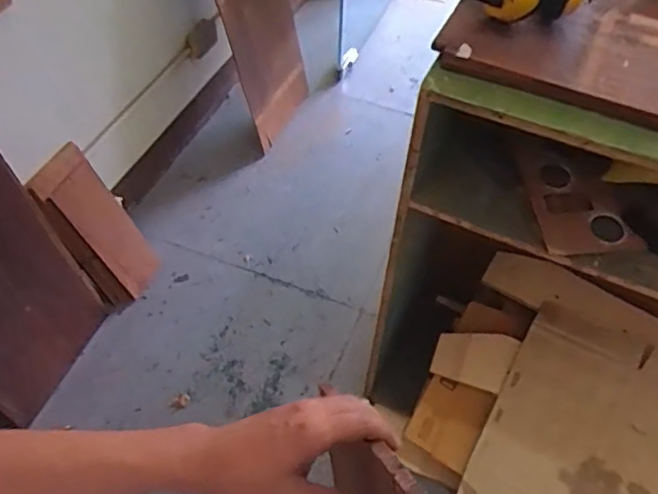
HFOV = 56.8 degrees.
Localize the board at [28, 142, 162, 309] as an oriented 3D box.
[{"bbox_3d":[-0.653,-0.047,1.715,0.053,0.465,0.203,10,47,41],"label":"board"}]

